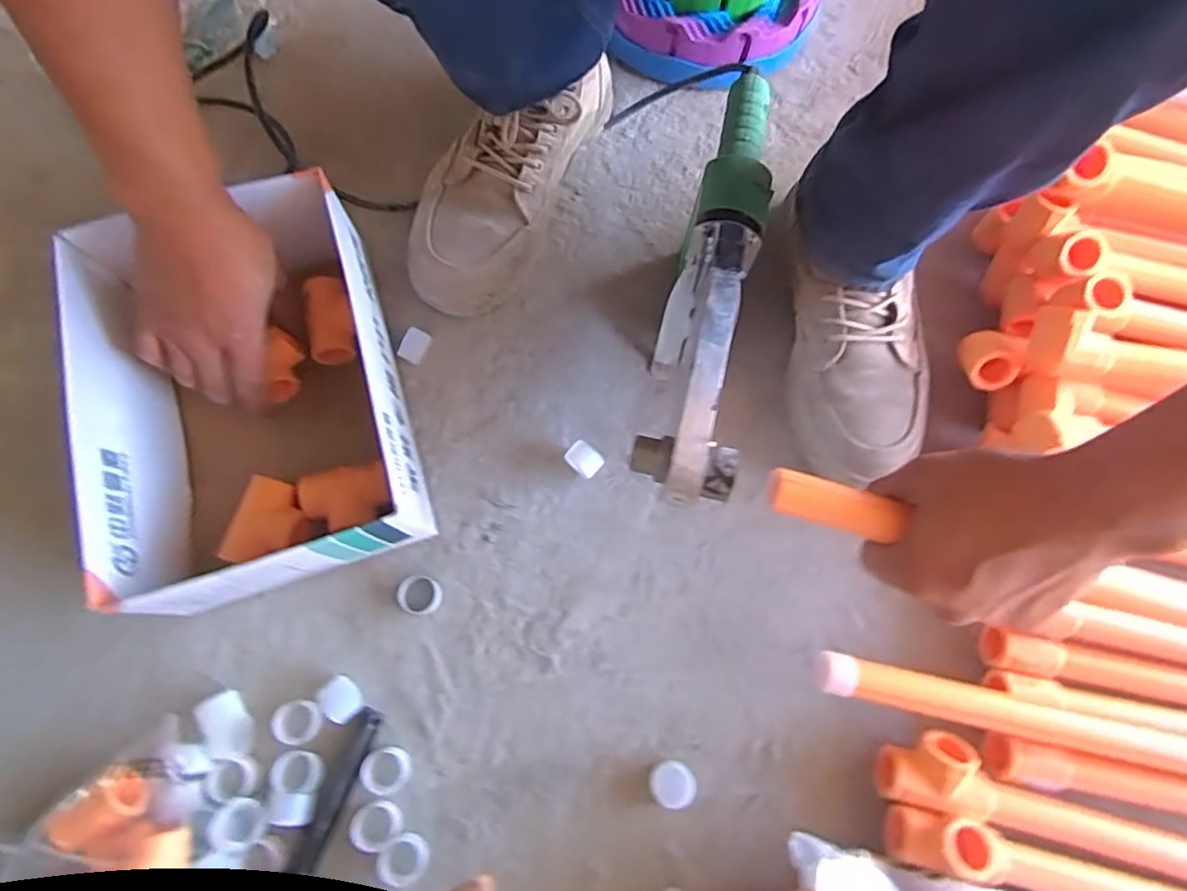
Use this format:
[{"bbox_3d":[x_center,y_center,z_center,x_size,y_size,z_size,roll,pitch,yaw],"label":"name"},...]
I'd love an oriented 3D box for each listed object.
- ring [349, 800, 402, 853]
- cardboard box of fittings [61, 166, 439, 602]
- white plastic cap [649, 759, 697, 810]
[{"bbox_3d":[-0.148,0.259,0.426,0.032,0.009,0.030,0,74,-2],"label":"ring"},{"bbox_3d":[-0.249,-0.038,0.465,0.192,0.108,0.275,-16,75,-6],"label":"cardboard box of fittings"},{"bbox_3d":[0.056,0.239,0.441,0.031,0.016,0.029,0,74,-2],"label":"white plastic cap"}]

